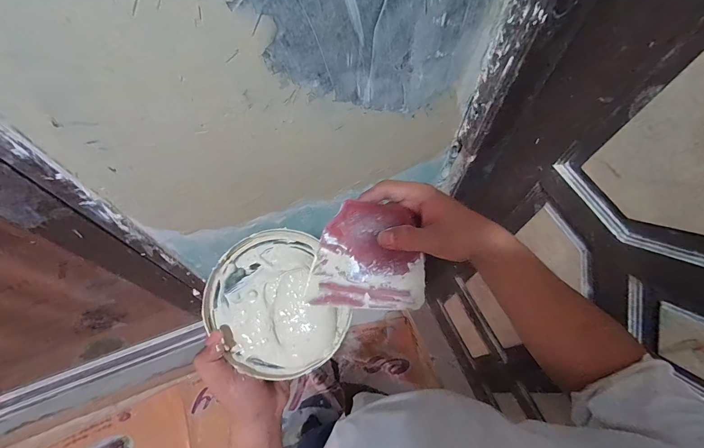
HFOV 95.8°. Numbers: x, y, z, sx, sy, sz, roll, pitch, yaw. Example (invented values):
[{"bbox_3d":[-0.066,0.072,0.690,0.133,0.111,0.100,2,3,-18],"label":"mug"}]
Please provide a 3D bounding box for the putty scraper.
[{"bbox_3d":[0.022,0.031,0.315,0.118,0.005,0.103,7,92,-17],"label":"putty scraper"}]

